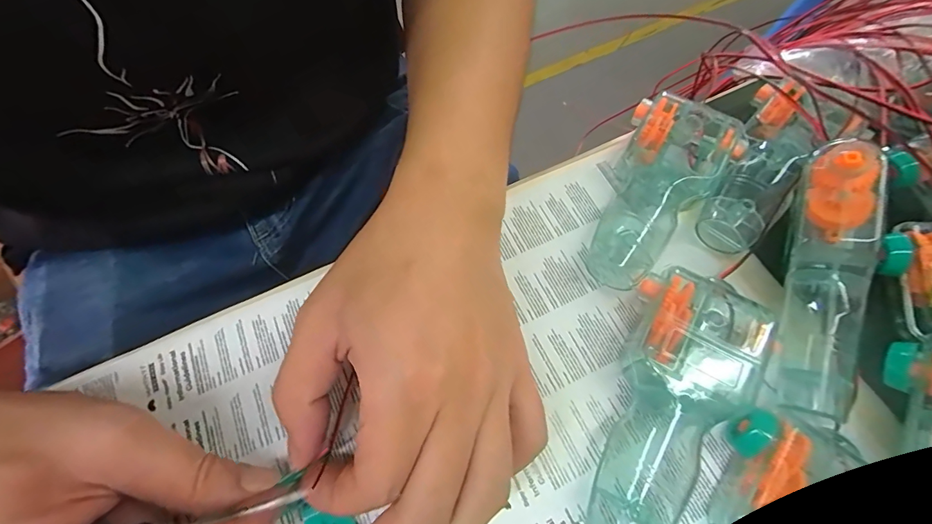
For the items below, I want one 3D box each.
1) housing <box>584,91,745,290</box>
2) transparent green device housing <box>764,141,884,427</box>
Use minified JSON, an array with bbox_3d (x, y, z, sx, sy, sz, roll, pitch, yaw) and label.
[{"bbox_3d":[0.100,-0.039,0.229,0.054,0.031,0.114,32,70,12],"label":"housing"},{"bbox_3d":[0.157,0.007,0.192,0.027,0.038,0.120,13,85,7],"label":"transparent green device housing"}]

